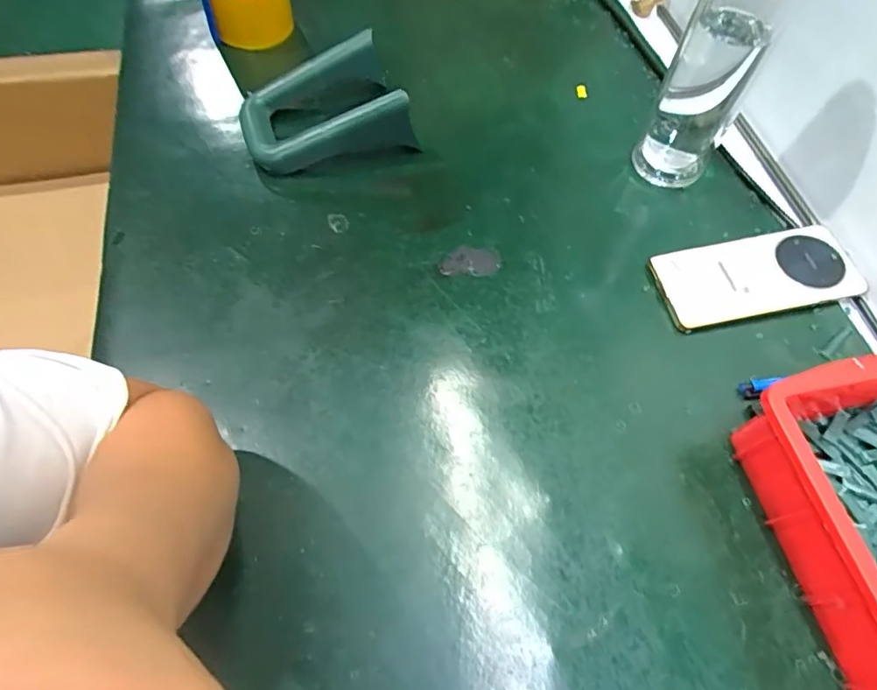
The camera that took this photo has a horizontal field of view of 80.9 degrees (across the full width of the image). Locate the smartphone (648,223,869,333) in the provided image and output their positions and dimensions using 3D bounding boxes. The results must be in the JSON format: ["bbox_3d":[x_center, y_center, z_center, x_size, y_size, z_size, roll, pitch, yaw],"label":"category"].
[{"bbox_3d":[0.271,-0.060,0.438,0.162,0.009,0.075,-11,66,-2],"label":"smartphone"}]

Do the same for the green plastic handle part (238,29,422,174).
[{"bbox_3d":[-0.114,-0.230,0.505,0.156,0.060,0.121,-17,63,-9],"label":"green plastic handle part"}]

